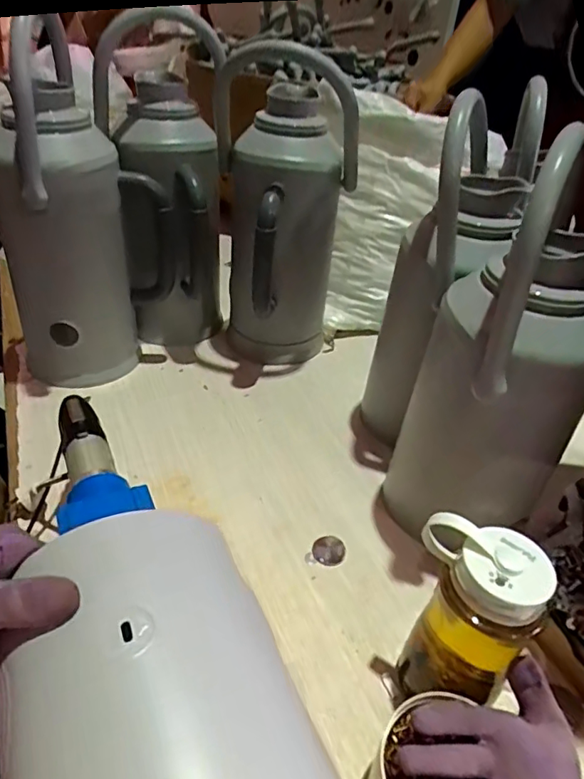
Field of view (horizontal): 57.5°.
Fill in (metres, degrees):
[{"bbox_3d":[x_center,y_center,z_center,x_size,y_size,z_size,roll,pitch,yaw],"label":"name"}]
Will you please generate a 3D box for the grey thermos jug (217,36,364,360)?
[{"bbox_3d":[-0.009,-0.231,0.799,0.165,0.393,0.151,1,39,0],"label":"grey thermos jug"}]

